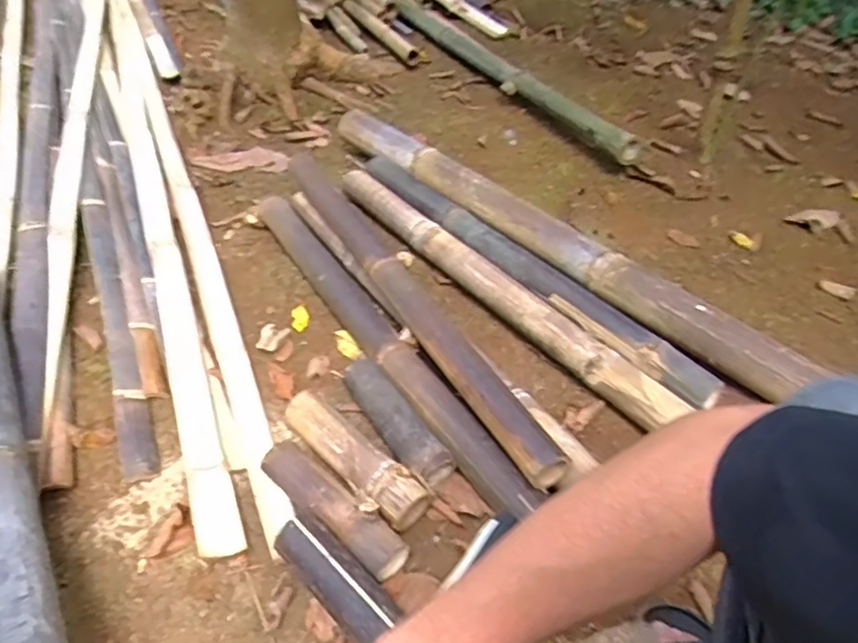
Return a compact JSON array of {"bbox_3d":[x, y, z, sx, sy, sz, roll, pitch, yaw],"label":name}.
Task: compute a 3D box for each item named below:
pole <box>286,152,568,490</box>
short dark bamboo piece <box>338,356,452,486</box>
[{"bbox_3d":[-0.058,-0.072,1.069,0.067,0.053,0.892,-20,48,-24],"label":"pole"},{"bbox_3d":[-0.053,0.148,0.911,0.062,0.051,0.230,-23,51,-25],"label":"short dark bamboo piece"}]

